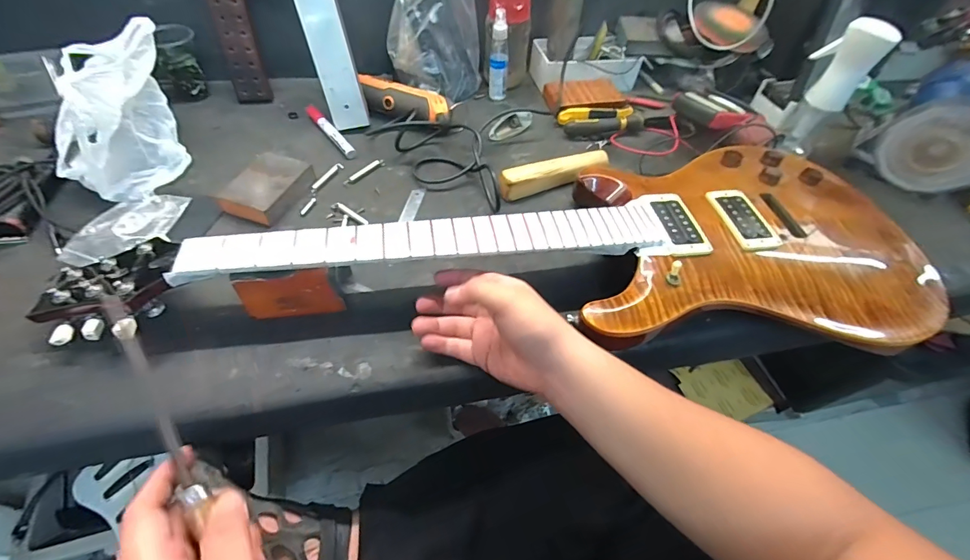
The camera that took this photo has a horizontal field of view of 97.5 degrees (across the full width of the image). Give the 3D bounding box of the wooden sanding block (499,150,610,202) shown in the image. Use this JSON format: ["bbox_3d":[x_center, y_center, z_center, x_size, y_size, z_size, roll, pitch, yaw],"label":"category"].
[{"bbox_3d":[0.101,-0.148,0.584,0.169,0.029,0.036,-19,56,-17],"label":"wooden sanding block"}]

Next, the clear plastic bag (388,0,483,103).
[{"bbox_3d":[-0.076,-0.389,0.652,0.139,0.197,0.128,2,53,-2],"label":"clear plastic bag"}]

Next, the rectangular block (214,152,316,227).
[{"bbox_3d":[-0.279,-0.119,0.545,0.073,0.028,0.105,18,54,10],"label":"rectangular block"}]

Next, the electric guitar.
[{"bbox_3d":[0.045,-0.048,0.472,0.929,0.054,0.290,-2,53,-5],"label":"electric guitar"}]

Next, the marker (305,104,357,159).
[{"bbox_3d":[-0.235,-0.227,0.641,0.018,0.013,0.137,-32,61,-24],"label":"marker"}]

